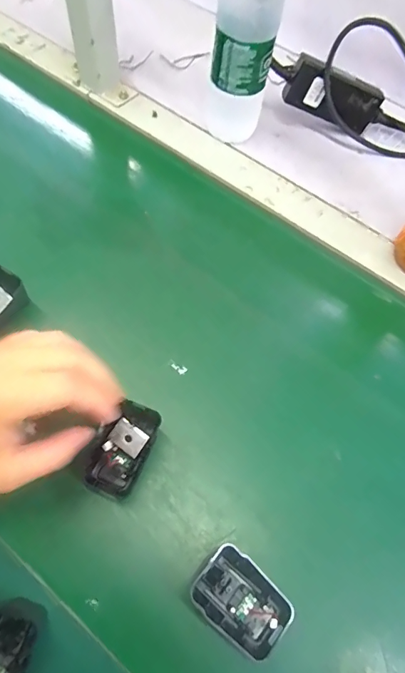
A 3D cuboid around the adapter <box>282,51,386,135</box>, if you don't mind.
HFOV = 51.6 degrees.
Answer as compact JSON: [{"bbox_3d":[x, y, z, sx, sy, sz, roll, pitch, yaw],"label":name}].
[{"bbox_3d":[0.162,-0.293,0.512,0.117,0.050,0.027,16,64,-13],"label":"adapter"}]

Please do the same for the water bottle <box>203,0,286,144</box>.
[{"bbox_3d":[0.040,-0.315,0.436,0.078,0.216,0.064,6,65,2],"label":"water bottle"}]

